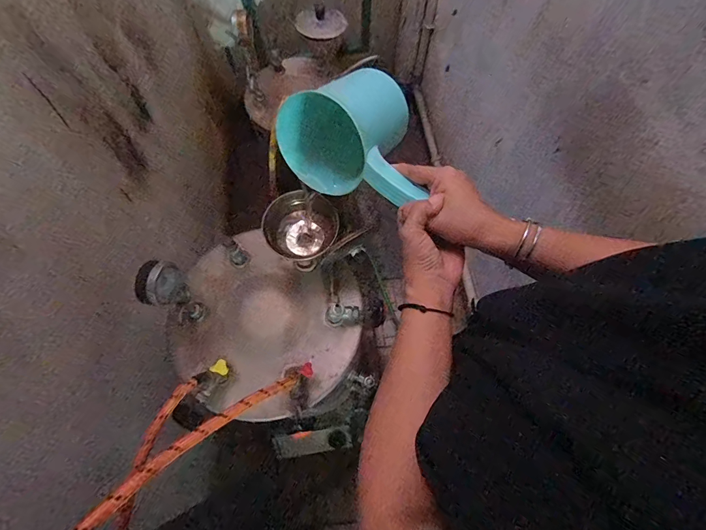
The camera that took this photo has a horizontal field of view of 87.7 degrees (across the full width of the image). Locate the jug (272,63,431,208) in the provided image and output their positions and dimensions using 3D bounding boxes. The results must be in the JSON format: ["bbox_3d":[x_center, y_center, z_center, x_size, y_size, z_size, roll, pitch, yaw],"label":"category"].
[{"bbox_3d":[0.024,-0.172,0.474,0.197,0.117,0.157,30,71,12],"label":"jug"}]

